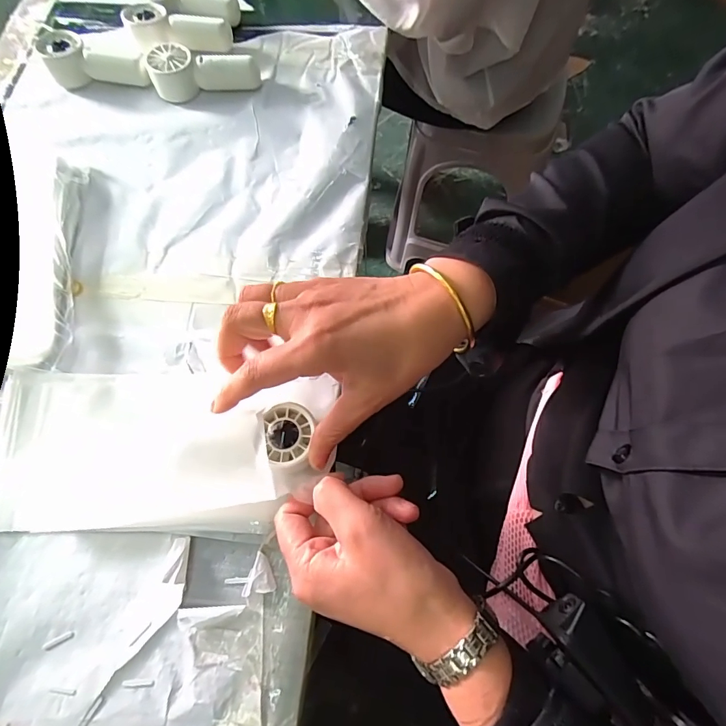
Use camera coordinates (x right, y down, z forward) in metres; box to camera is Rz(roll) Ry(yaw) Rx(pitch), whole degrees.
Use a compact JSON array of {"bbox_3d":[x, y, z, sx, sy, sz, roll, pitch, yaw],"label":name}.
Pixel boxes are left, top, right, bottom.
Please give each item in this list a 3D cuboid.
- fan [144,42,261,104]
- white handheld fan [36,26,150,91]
[{"bbox_3d":[-0.167,-0.309,0.450,0.108,0.035,0.037,-12,70,-4],"label":"fan"},{"bbox_3d":[-0.281,-0.325,0.461,0.109,0.034,0.053,0,70,0],"label":"white handheld fan"}]

